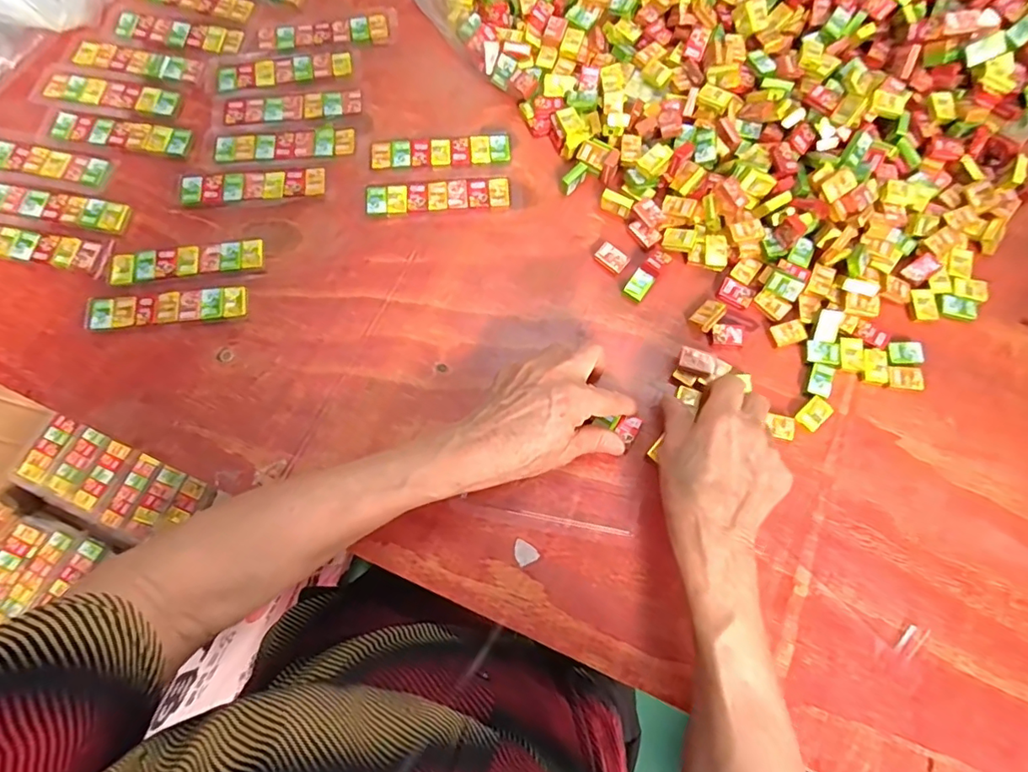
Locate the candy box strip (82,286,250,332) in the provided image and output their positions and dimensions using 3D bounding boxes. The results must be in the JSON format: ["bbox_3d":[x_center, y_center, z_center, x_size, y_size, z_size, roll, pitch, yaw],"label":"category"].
[{"bbox_3d":[-0.272,-0.061,0.415,0.119,0.009,0.024,-6,74,-2],"label":"candy box strip"}]

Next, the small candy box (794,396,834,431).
[{"bbox_3d":[0.223,0.021,0.394,0.026,0.008,0.018,-40,78,-10],"label":"small candy box"}]

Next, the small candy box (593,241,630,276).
[{"bbox_3d":[0.079,-0.103,0.429,0.026,0.008,0.018,41,78,10],"label":"small candy box"}]

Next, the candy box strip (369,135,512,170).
[{"bbox_3d":[-0.062,-0.201,0.454,0.116,0.006,0.026,-3,74,-1],"label":"candy box strip"}]

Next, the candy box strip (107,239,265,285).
[{"bbox_3d":[-0.263,-0.100,0.424,0.117,0.008,0.026,-10,75,-3],"label":"candy box strip"}]

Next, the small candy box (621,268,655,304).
[{"bbox_3d":[0.099,-0.079,0.421,0.017,0.009,0.023,35,77,9],"label":"small candy box"}]

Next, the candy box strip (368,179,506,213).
[{"bbox_3d":[-0.063,-0.159,0.444,0.117,0.007,0.026,-5,74,-1],"label":"candy box strip"}]

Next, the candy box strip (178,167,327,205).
[{"bbox_3d":[-0.218,-0.169,0.444,0.115,0.007,0.025,-5,74,-1],"label":"candy box strip"}]

